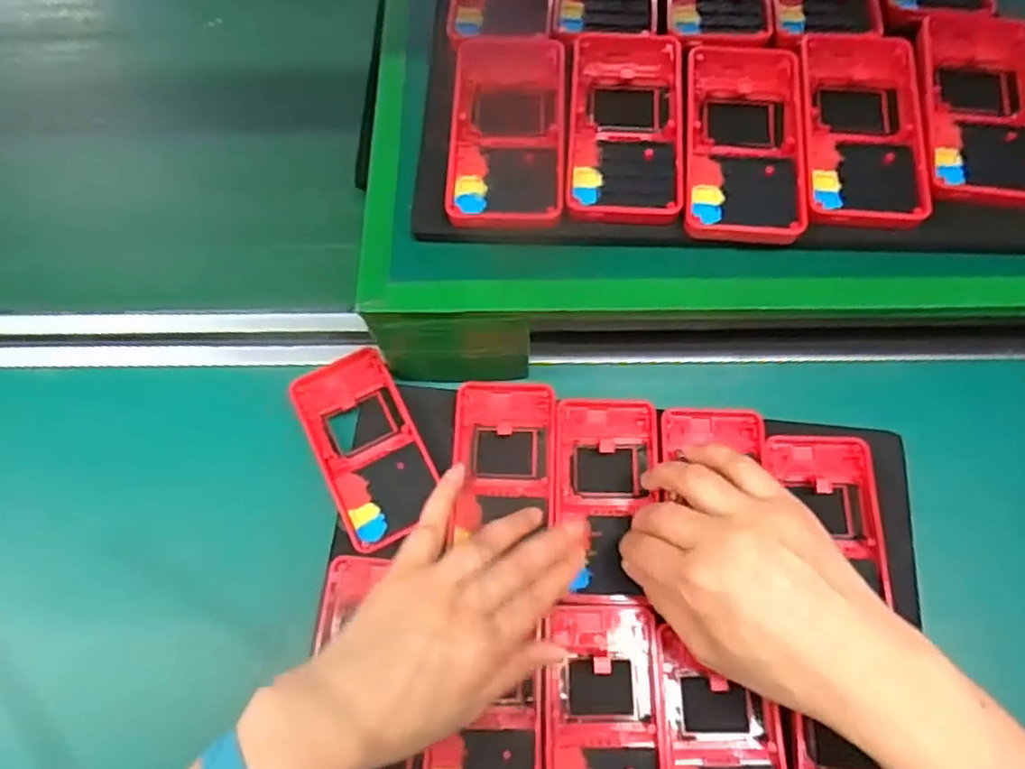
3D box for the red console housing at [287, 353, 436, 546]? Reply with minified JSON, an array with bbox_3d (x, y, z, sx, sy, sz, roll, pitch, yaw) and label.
[{"bbox_3d":[-0.091,0.037,0.432,0.062,0.017,0.123,-26,69,-7],"label":"red console housing"}]

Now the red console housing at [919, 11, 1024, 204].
[{"bbox_3d":[0.263,-0.157,0.386,0.065,0.014,0.134,7,69,6],"label":"red console housing"}]

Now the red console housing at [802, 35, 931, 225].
[{"bbox_3d":[0.193,-0.144,0.383,0.063,0.012,0.126,5,68,5],"label":"red console housing"}]

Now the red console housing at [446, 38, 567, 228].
[{"bbox_3d":[-0.002,-0.143,0.387,0.063,0.013,0.125,1,68,3],"label":"red console housing"}]

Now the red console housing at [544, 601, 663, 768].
[{"bbox_3d":[0.048,0.181,0.366,0.060,0.013,0.122,0,68,3],"label":"red console housing"}]

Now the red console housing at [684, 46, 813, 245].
[{"bbox_3d":[0.128,-0.137,0.383,0.063,0.010,0.127,4,68,5],"label":"red console housing"}]

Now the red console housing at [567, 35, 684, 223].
[{"bbox_3d":[0.063,-0.146,0.386,0.062,0.013,0.123,2,68,4],"label":"red console housing"}]

